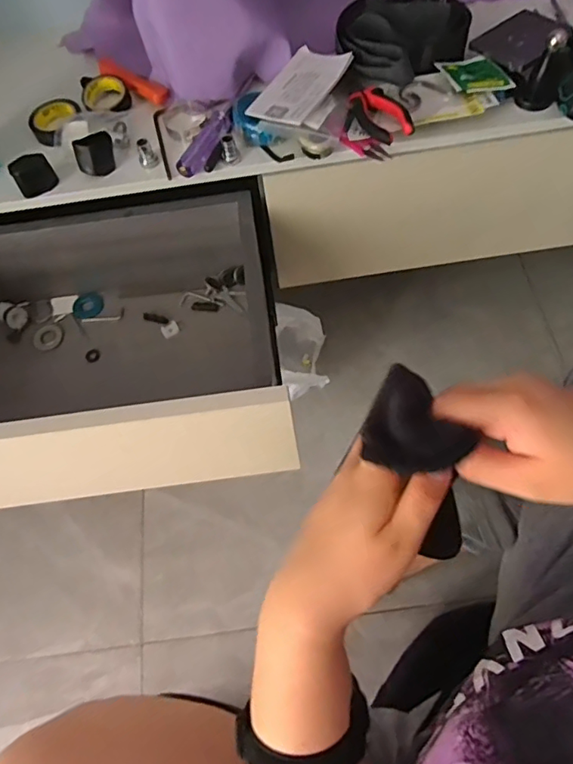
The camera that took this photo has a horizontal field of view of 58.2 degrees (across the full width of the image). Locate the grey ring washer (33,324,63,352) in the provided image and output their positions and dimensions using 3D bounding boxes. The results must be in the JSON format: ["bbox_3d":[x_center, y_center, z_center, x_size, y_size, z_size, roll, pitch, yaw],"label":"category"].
[{"bbox_3d":[-0.345,-0.065,0.745,0.042,0.004,0.043,-2,63,4],"label":"grey ring washer"}]

